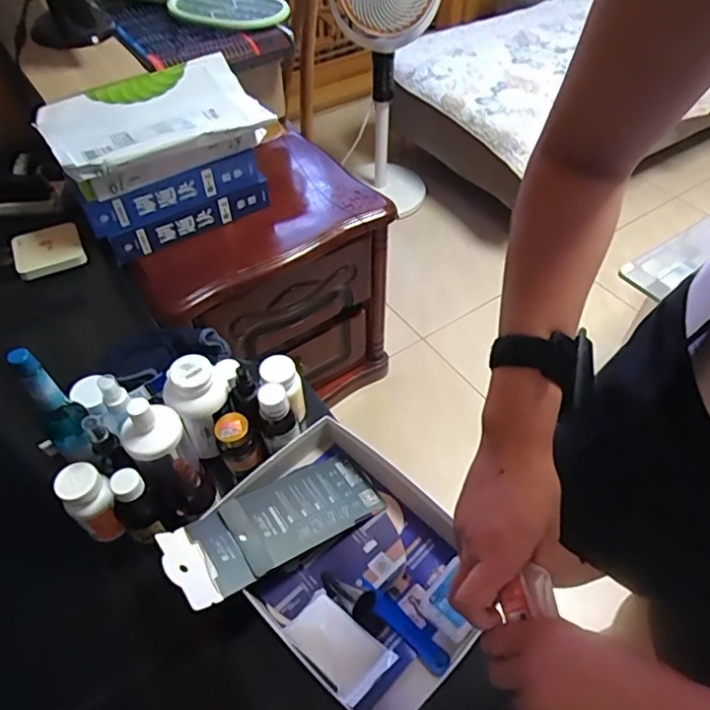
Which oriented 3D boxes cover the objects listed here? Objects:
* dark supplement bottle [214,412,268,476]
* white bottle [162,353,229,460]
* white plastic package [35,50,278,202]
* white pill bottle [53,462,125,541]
[{"bbox_3d":[-0.139,0.105,0.667,0.048,0.066,0.054,-18,52,-14],"label":"dark supplement bottle"},{"bbox_3d":[-0.189,0.059,0.684,0.073,0.134,0.079,15,52,12],"label":"white bottle"},{"bbox_3d":[-0.351,-0.409,0.978,0.365,0.081,0.220,-29,56,-22],"label":"white plastic package"},{"bbox_3d":[-0.295,0.166,0.620,0.047,0.096,0.051,0,50,0],"label":"white pill bottle"}]

